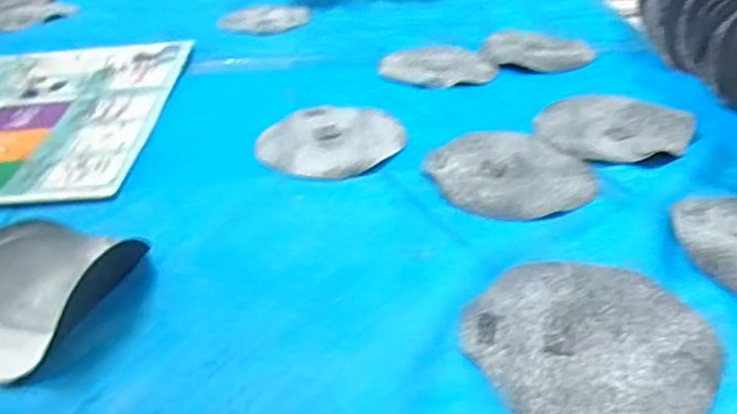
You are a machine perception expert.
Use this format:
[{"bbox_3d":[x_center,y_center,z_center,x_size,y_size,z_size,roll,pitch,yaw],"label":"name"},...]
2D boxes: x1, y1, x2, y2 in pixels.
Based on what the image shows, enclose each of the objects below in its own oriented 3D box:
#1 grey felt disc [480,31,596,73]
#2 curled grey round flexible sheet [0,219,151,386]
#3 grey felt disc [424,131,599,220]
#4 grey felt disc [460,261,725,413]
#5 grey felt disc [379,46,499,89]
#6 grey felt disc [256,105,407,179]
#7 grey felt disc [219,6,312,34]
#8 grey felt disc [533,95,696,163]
[{"bbox_3d":[0.213,-0.201,0.771,0.138,0.012,0.114,19,42,27],"label":"grey felt disc"},{"bbox_3d":[-0.232,0.054,0.418,0.095,0.035,0.128,8,38,15],"label":"curled grey round flexible sheet"},{"bbox_3d":[0.126,-0.037,0.543,0.134,0.008,0.142,-2,36,2],"label":"grey felt disc"},{"bbox_3d":[0.137,0.082,0.376,0.141,0.005,0.143,-2,36,2],"label":"grey felt disc"},{"bbox_3d":[0.084,-0.177,0.757,0.133,0.010,0.136,-2,36,2],"label":"grey felt disc"},{"bbox_3d":[-0.041,-0.071,0.611,0.140,0.004,0.142,-2,36,2],"label":"grey felt disc"},{"bbox_3d":[-0.165,-0.302,0.958,0.146,0.009,0.116,-19,39,-20],"label":"grey felt disc"},{"bbox_3d":[0.239,-0.080,0.596,0.141,0.014,0.121,25,45,33],"label":"grey felt disc"}]

